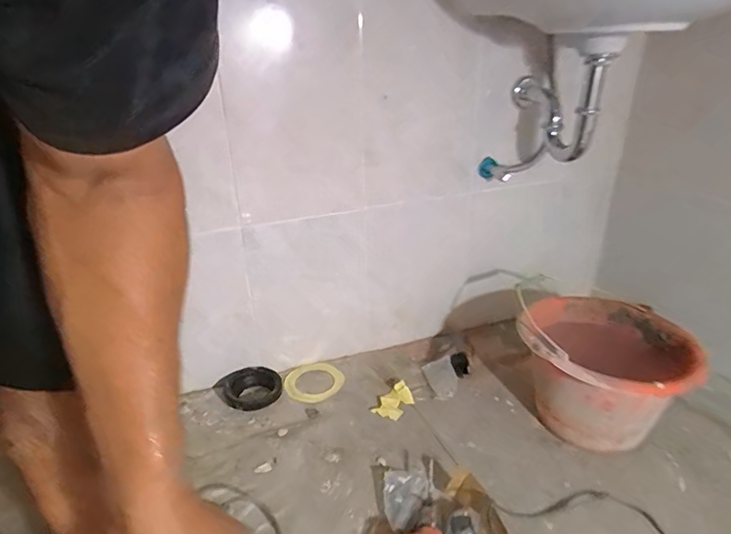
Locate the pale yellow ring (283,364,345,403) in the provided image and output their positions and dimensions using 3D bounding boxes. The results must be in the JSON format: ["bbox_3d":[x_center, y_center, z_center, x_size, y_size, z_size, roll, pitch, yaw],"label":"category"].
[{"bbox_3d":[-0.115,0.245,1.010,0.125,0.015,0.126,-2,27,1],"label":"pale yellow ring"}]

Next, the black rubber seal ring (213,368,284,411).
[{"bbox_3d":[-0.239,0.251,0.974,0.127,0.023,0.116,-2,27,1],"label":"black rubber seal ring"}]

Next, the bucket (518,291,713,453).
[{"bbox_3d":[0.415,0.196,0.859,0.276,0.198,0.265,-2,27,1],"label":"bucket"}]

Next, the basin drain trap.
[{"bbox_3d":[0.343,-0.273,0.911,0.088,0.231,0.235,-18,31,-28],"label":"basin drain trap"}]

